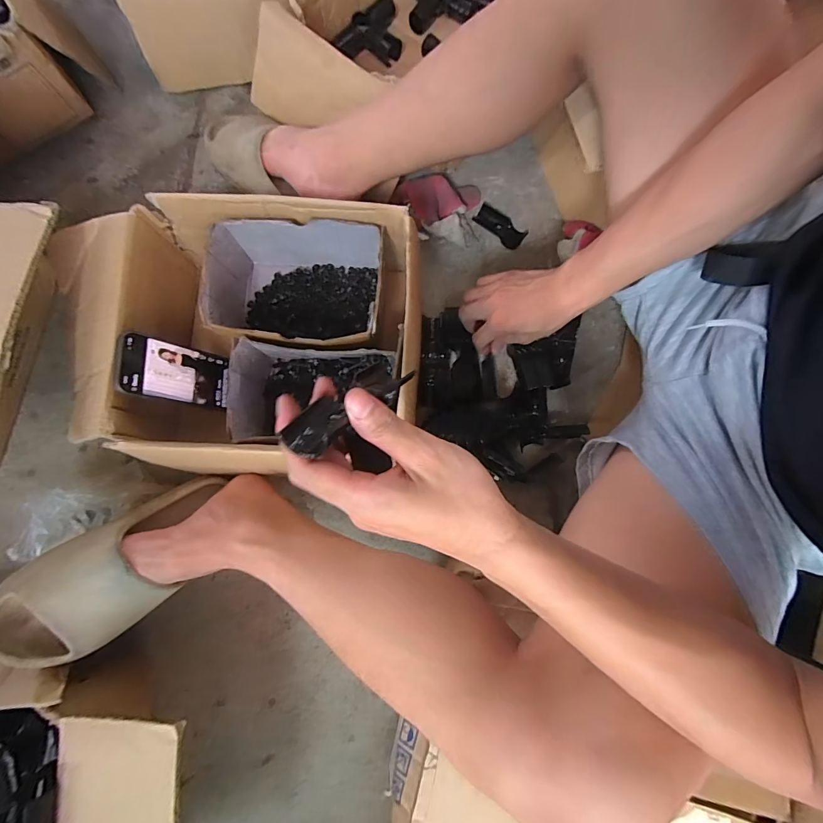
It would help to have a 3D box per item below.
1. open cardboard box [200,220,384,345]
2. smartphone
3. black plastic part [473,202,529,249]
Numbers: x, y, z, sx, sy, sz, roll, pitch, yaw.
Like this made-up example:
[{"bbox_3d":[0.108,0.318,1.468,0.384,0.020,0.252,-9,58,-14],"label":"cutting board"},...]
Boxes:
[{"bbox_3d":[-0.143,-0.152,0.528,0.209,0.096,0.149,2,79,1],"label":"open cardboard box"},{"bbox_3d":[-0.279,-0.047,0.487,0.006,0.128,0.070,-8,79,29],"label":"smartphone"},{"bbox_3d":[0.133,-0.280,0.610,0.081,0.008,0.039,41,82,7],"label":"black plastic part"}]

